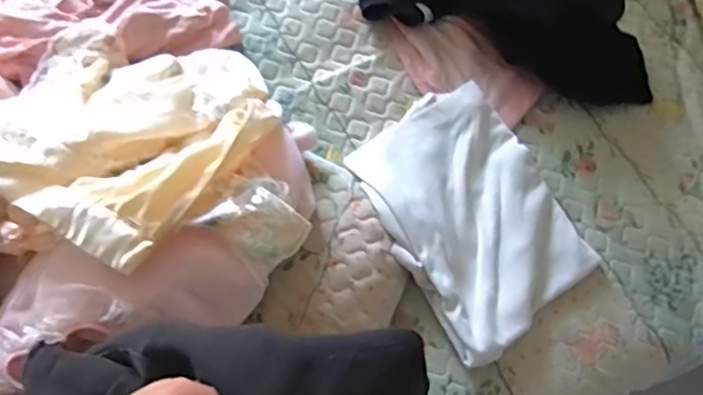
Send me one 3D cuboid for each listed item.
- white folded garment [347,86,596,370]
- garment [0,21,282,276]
[{"bbox_3d":[0.161,0.016,0.773,0.244,0.044,0.319,-33,77,-12],"label":"white folded garment"},{"bbox_3d":[-0.280,-0.087,0.694,0.343,0.160,0.325,1,72,-2],"label":"garment"}]

